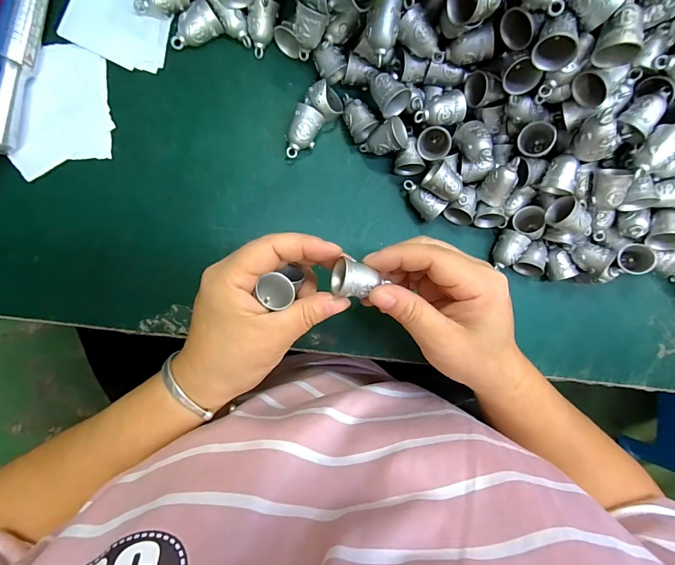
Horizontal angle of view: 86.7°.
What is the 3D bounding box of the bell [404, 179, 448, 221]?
[{"bbox_3d":[0.068,-0.067,0.293,0.036,0.021,0.018,39,88,-9],"label":"bell"}]

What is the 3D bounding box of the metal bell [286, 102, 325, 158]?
[{"bbox_3d":[-0.027,-0.115,0.277,0.022,0.019,0.037,24,90,-10],"label":"metal bell"}]

